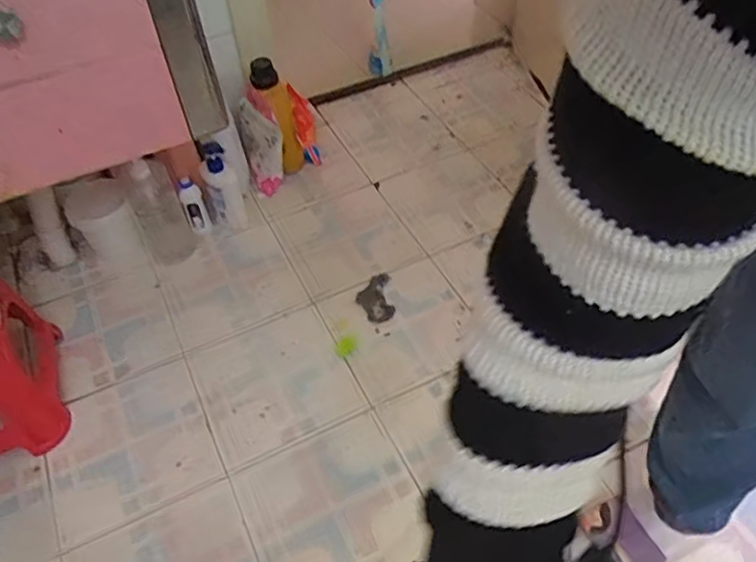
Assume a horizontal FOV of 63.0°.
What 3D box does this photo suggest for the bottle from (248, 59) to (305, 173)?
[{"bbox_3d":[-0.204,-0.348,1.299,0.076,0.240,0.051,-31,31,-23],"label":"bottle"}]

